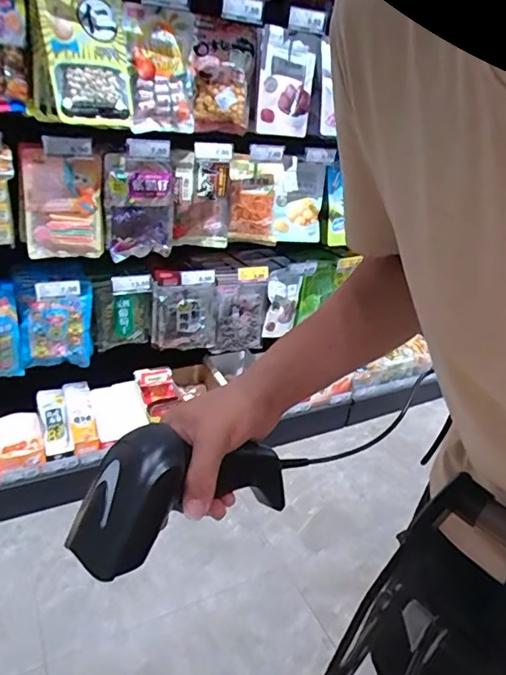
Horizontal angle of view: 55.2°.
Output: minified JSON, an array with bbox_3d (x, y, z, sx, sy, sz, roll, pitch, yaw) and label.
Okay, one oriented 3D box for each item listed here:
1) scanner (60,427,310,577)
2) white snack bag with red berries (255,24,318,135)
[{"bbox_3d":[-0.038,0.108,0.367,0.190,0.074,0.067,4,21,-47],"label":"scanner"},{"bbox_3d":[0.086,-0.649,1.239,0.153,0.237,0.022,-7,25,-30],"label":"white snack bag with red berries"}]

